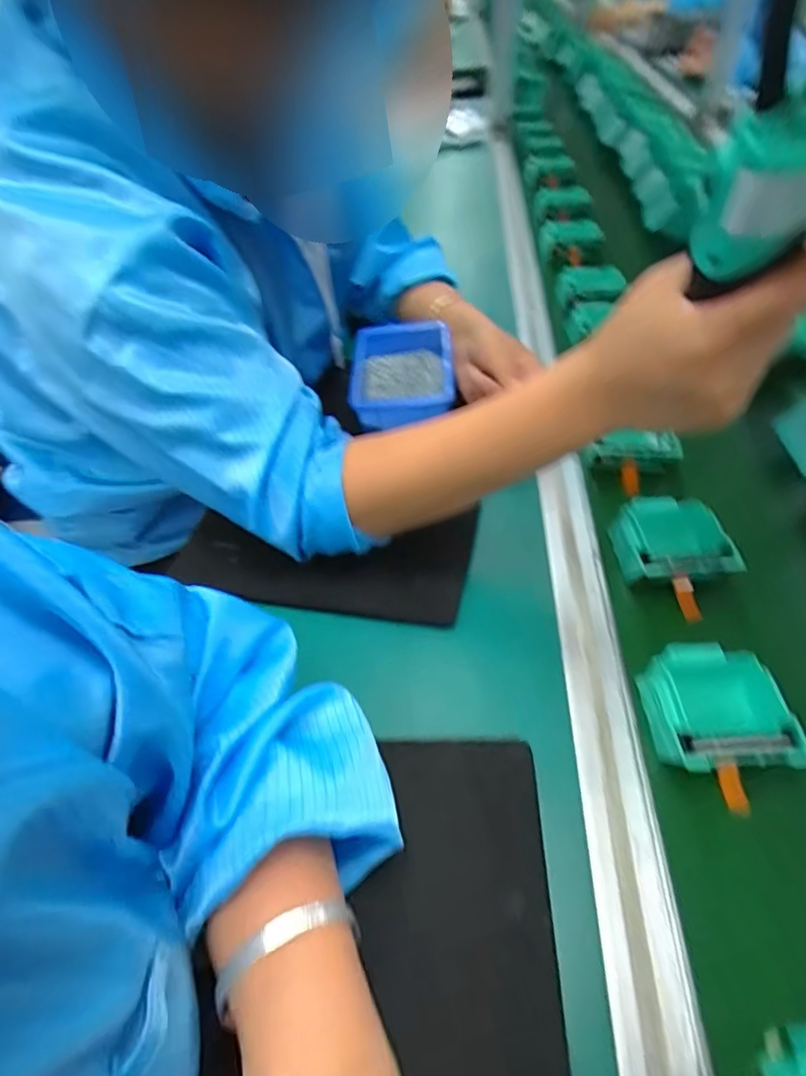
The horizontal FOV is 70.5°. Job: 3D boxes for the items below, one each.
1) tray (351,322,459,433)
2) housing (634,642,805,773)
[{"bbox_3d":[-0.001,-0.170,0.605,0.103,0.047,0.159,-1,43,-1],"label":"tray"},{"bbox_3d":[0.193,0.109,0.363,0.081,0.033,0.082,0,43,0],"label":"housing"}]

